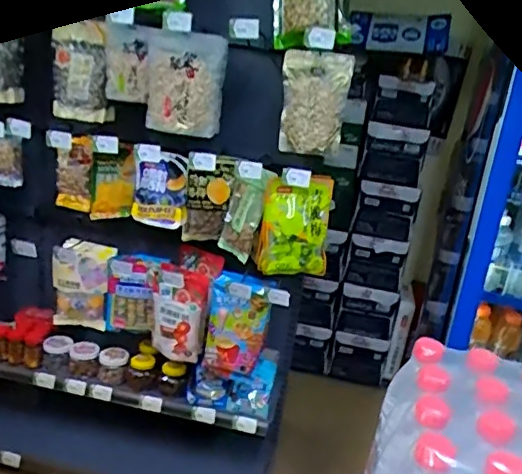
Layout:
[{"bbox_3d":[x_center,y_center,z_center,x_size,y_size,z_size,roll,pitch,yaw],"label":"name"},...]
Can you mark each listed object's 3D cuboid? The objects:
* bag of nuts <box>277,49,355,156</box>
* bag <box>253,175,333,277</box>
[{"bbox_3d":[0.125,-0.320,1.359,0.156,0.228,0.069,8,18,3],"label":"bag of nuts"},{"bbox_3d":[0.088,-0.025,1.448,0.184,0.245,0.092,8,18,3],"label":"bag"}]

